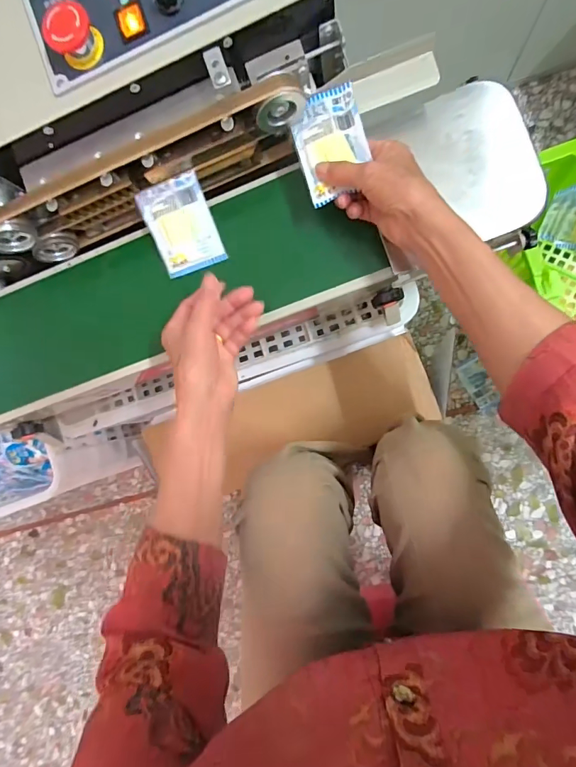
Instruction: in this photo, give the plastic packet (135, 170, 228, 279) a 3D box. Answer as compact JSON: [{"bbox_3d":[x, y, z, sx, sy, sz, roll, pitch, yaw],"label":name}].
[{"bbox_3d":[-0.111,-0.165,0.442,0.066,0.008,0.089,-19,110,5],"label":"plastic packet"}]

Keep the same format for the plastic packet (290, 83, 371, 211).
[{"bbox_3d":[0.041,-0.227,0.397,0.062,0.006,0.100,-15,88,9],"label":"plastic packet"}]

